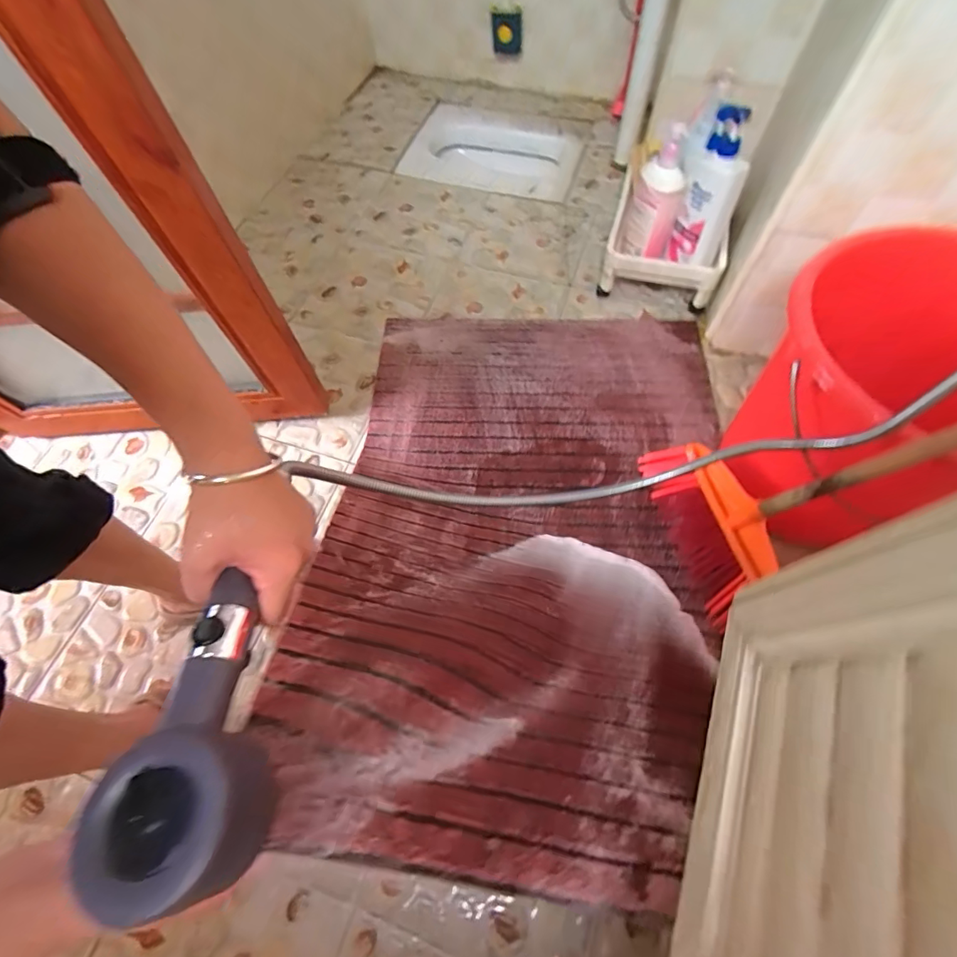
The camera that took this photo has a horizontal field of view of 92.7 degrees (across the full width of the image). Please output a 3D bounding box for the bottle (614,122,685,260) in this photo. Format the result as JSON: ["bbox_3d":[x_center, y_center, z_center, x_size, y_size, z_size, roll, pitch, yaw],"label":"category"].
[{"bbox_3d":[0.358,-0.563,0.936,0.105,0.231,0.114,16,65,11],"label":"bottle"}]

